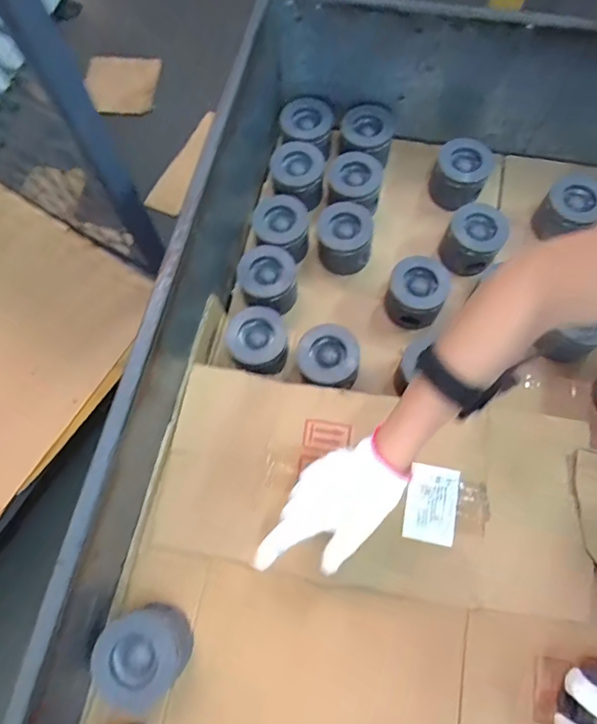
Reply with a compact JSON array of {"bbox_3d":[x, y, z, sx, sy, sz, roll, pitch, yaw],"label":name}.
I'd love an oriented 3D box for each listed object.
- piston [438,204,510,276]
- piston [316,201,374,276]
[{"bbox_3d":[0.280,-0.197,0.787,0.086,0.084,0.089,0,71,1],"label":"piston"},{"bbox_3d":[0.076,-0.198,0.790,0.091,0.073,0.096,9,72,4],"label":"piston"}]

